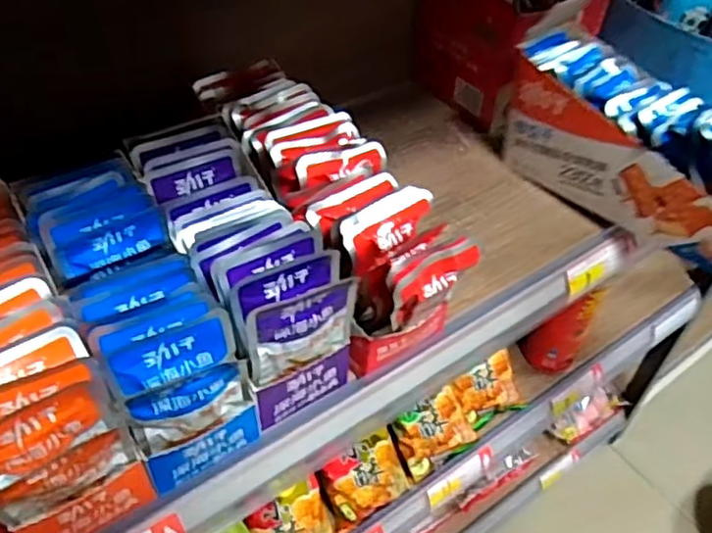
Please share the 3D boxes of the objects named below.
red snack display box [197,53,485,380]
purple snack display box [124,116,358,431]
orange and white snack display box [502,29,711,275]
[{"bbox_3d":[-0.027,-0.050,0.489,0.083,0.103,0.266,-25,56,-24],"label":"red snack display box"},{"bbox_3d":[-0.080,-0.003,0.451,0.074,0.105,0.185,-25,52,-23],"label":"purple snack display box"},{"bbox_3d":[0.243,-0.112,0.562,0.084,0.135,0.235,-29,58,-26],"label":"orange and white snack display box"}]

